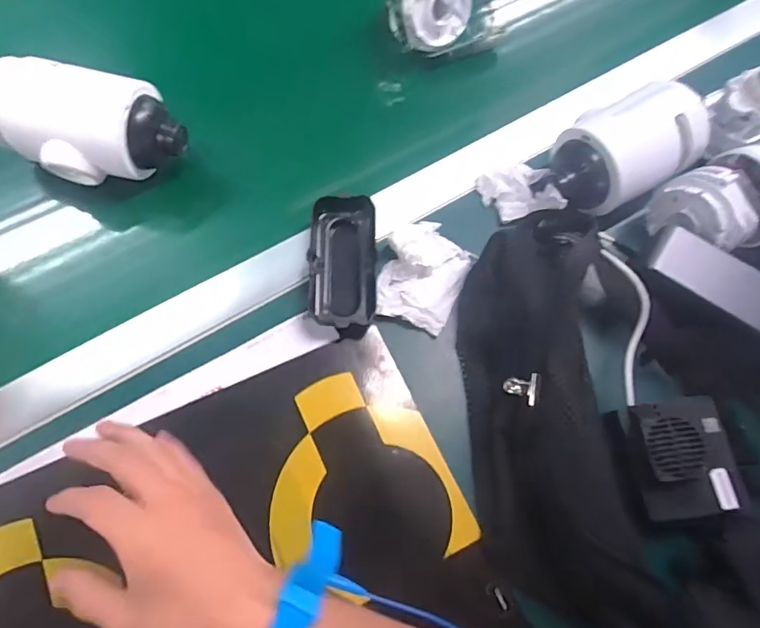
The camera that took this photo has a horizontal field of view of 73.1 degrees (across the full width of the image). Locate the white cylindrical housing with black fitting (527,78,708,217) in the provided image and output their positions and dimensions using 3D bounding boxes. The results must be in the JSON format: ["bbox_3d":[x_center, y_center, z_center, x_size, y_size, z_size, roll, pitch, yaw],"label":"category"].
[{"bbox_3d":[0.181,-0.128,0.390,0.101,0.065,0.073,-26,74,-14],"label":"white cylindrical housing with black fitting"}]

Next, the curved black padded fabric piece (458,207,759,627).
[{"bbox_3d":[0.121,0.063,0.344,0.114,0.085,0.291,-7,71,-8],"label":"curved black padded fabric piece"}]

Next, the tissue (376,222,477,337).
[{"bbox_3d":[0.034,-0.034,0.397,0.062,0.029,0.080,26,70,5],"label":"tissue"}]

